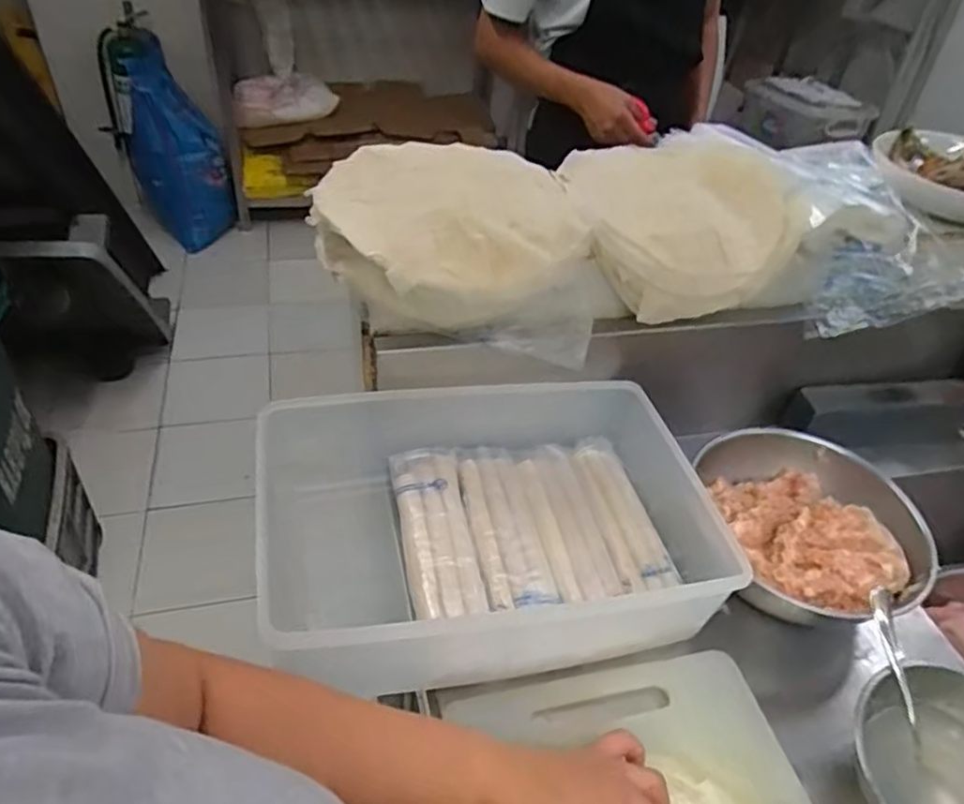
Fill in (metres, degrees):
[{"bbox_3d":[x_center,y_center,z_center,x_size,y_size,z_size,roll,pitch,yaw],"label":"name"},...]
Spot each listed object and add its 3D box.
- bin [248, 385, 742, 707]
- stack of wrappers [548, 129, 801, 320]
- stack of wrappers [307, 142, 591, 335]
[{"bbox_3d":[0.012,0.109,0.612,0.380,0.120,0.255,-6,43,-12],"label":"bin"},{"bbox_3d":[0.198,-0.192,0.716,0.228,0.101,0.206,-3,42,-10],"label":"stack of wrappers"},{"bbox_3d":[-0.034,-0.158,0.653,0.233,0.117,0.208,-8,43,-14],"label":"stack of wrappers"}]

